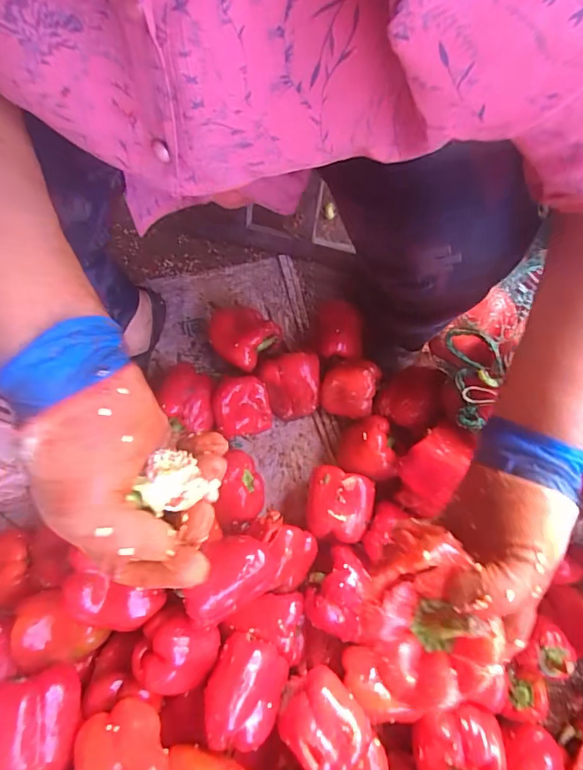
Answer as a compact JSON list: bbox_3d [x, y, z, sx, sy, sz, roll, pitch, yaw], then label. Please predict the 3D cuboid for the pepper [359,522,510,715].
[{"bbox_3d":[0.088,0.154,0.321,0.078,0.060,0.110,-8,73,-1],"label":"pepper"}]

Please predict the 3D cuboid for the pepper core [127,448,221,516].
[{"bbox_3d":[-0.066,0.058,0.271,0.040,0.023,0.035,24,75,9],"label":"pepper core"}]

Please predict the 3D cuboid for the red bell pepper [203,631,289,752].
[{"bbox_3d":[-0.061,0.351,0.534,0.080,0.072,0.103,40,45,-13],"label":"red bell pepper"}]

